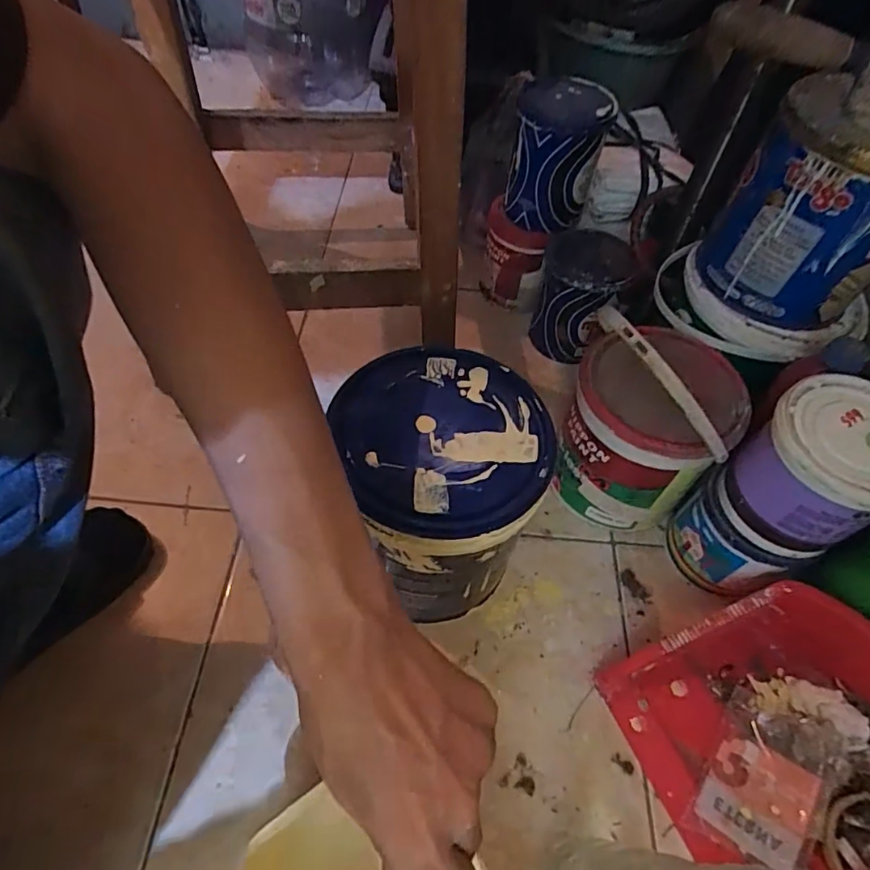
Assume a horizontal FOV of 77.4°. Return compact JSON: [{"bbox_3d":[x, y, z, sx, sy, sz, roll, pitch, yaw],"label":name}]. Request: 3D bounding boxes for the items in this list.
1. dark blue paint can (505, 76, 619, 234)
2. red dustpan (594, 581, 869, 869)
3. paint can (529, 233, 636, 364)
[{"bbox_3d":[0.142,-0.328,0.654,0.099,0.146,0.094,2,55,-3],"label":"dark blue paint can"},{"bbox_3d":[0.314,0.272,0.437,0.235,0.089,0.272,-18,59,-16],"label":"red dustpan"},{"bbox_3d":[0.185,-0.178,0.717,0.102,0.144,0.106,2,55,-3],"label":"paint can"}]

